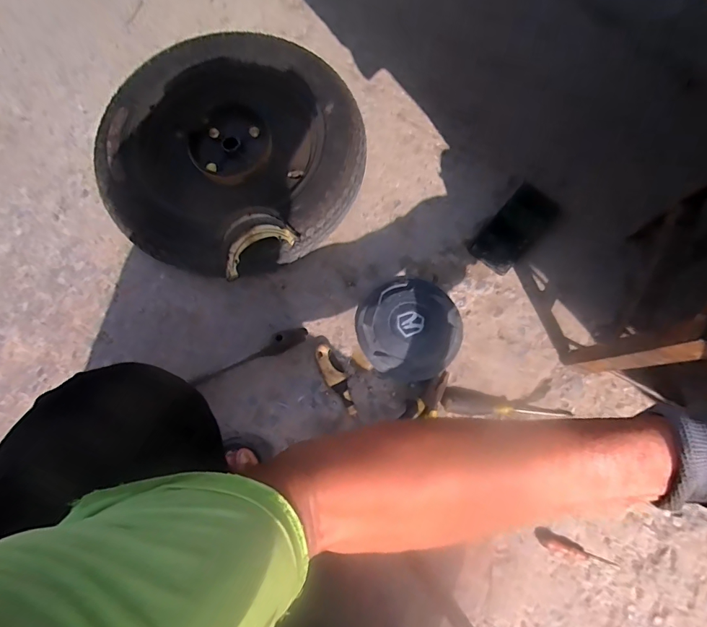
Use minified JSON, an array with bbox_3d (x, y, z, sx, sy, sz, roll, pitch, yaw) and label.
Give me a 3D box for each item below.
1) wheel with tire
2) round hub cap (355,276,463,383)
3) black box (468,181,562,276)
[{"bbox_3d":[-0.202,-0.282,0.690,0.416,0.110,0.414,-4,77,2],"label":"wheel with tire"},{"bbox_3d":[0.086,0.022,0.639,0.157,0.048,0.165,-1,77,2],"label":"round hub cap"},{"bbox_3d":[0.276,-0.144,0.688,0.081,0.029,0.154,40,81,10],"label":"black box"}]

